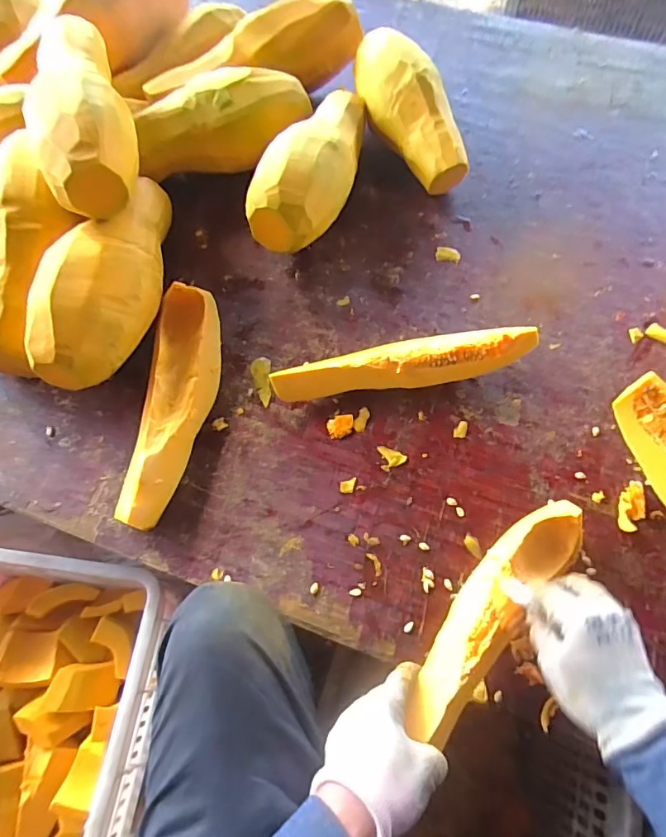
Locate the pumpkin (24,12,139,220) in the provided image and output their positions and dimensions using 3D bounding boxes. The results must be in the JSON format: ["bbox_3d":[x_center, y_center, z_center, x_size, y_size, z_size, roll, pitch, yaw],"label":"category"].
[{"bbox_3d":[-0.309,-0.382,0.582,0.113,0.094,0.285,-17,66,-6],"label":"pumpkin"}]

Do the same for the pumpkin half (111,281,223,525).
[{"bbox_3d":[-0.198,-0.019,0.595,0.087,0.048,0.308,4,69,4],"label":"pumpkin half"}]

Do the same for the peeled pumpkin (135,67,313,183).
[{"bbox_3d":[-0.163,-0.429,0.694,0.250,0.088,0.091,-25,67,-10],"label":"peeled pumpkin"}]

